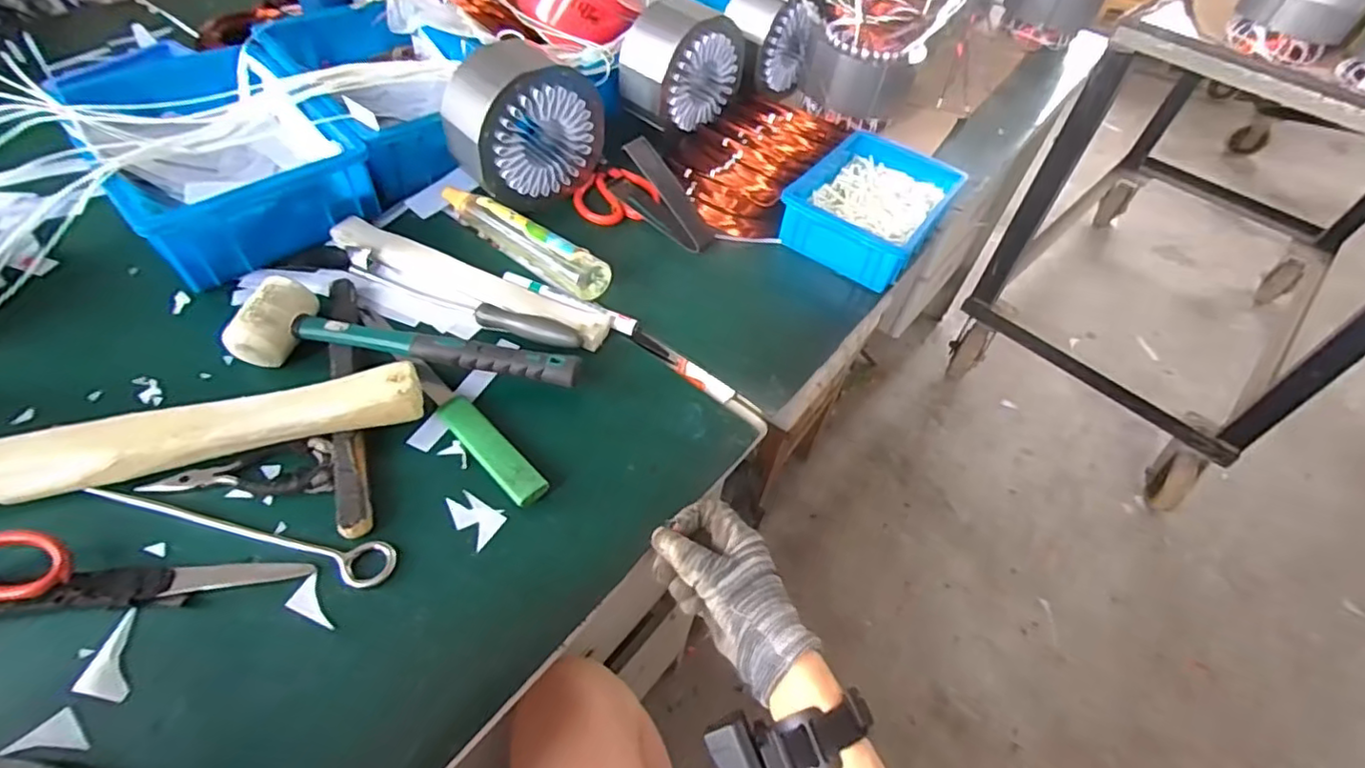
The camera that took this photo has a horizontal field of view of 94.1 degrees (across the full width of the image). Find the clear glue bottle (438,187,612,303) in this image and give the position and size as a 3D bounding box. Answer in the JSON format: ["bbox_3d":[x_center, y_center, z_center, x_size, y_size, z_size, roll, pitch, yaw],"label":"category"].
[{"bbox_3d":[-0.161,-0.152,0.646,0.210,0.043,0.043,36,56,22],"label":"clear glue bottle"}]

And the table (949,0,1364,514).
[{"bbox_3d":[1.264,-0.413,1.461,1.113,0.805,0.660,-34,61,-28],"label":"table"}]

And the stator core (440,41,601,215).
[{"bbox_3d":[-0.171,-0.274,0.675,0.101,0.143,0.151,35,55,22],"label":"stator core"}]

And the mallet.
[{"bbox_3d":[-0.227,-0.040,0.546,0.277,0.054,0.082,4,50,-2],"label":"mallet"}]

